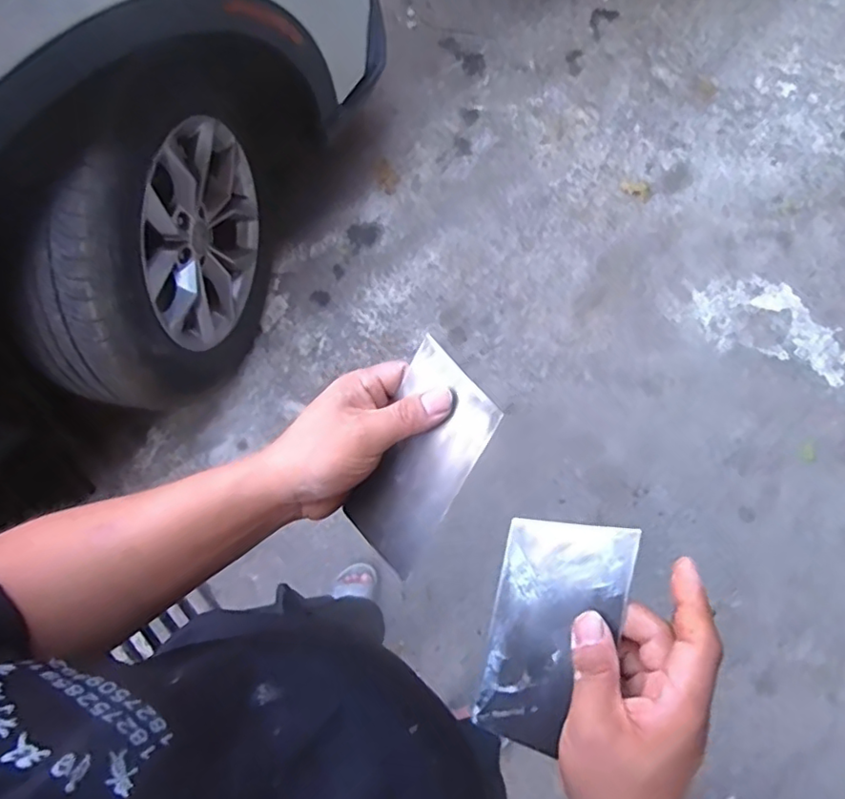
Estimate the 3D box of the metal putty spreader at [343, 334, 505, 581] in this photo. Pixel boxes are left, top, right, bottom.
[{"bbox_3d":[-0.003,0.040,0.372,0.071,0.006,0.132,40,113,33],"label":"metal putty spreader"}]

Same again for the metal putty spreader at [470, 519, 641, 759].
[{"bbox_3d":[0.076,0.137,0.350,0.072,0.004,0.132,12,88,23],"label":"metal putty spreader"}]

